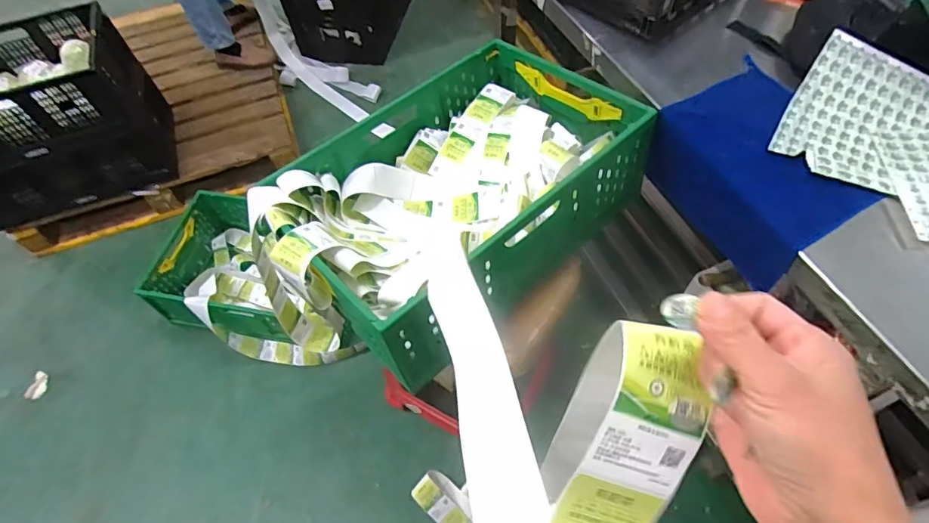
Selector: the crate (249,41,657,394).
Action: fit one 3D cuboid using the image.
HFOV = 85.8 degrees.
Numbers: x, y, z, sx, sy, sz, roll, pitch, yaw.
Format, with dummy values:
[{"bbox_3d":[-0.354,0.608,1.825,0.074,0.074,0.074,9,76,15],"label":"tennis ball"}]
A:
[{"bbox_3d":[-0.018,-0.139,0.945,0.652,0.212,0.452,-37,63,-19],"label":"crate"}]

